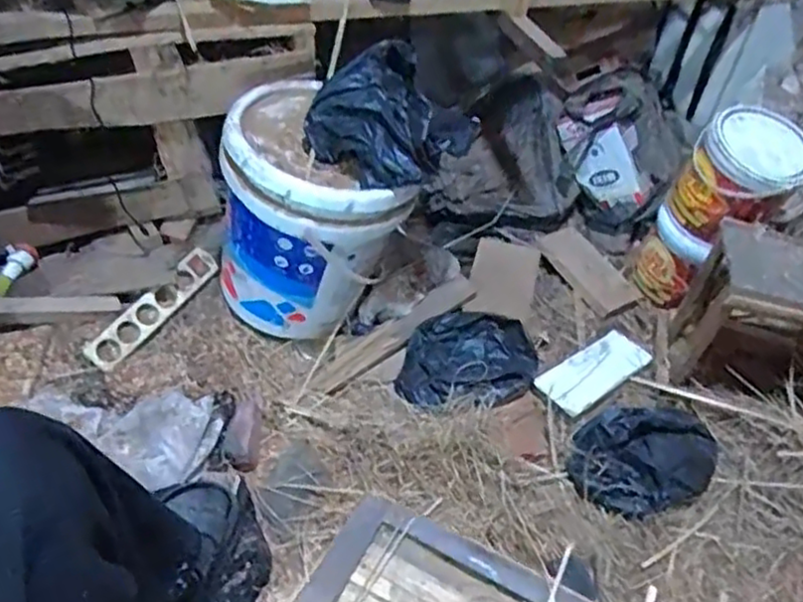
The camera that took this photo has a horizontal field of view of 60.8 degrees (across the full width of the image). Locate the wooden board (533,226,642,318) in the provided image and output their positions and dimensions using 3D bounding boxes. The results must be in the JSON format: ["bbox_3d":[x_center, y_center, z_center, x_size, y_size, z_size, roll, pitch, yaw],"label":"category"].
[{"bbox_3d":[0.381,-0.061,1.393,0.122,0.014,0.219,-29,68,-30],"label":"wooden board"}]

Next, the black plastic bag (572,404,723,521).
[{"bbox_3d":[0.376,0.235,1.056,0.198,0.075,0.196,29,48,21],"label":"black plastic bag"}]

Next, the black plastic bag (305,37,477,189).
[{"bbox_3d":[-0.015,-0.265,0.987,0.228,0.137,0.145,-11,47,-17],"label":"black plastic bag"}]

